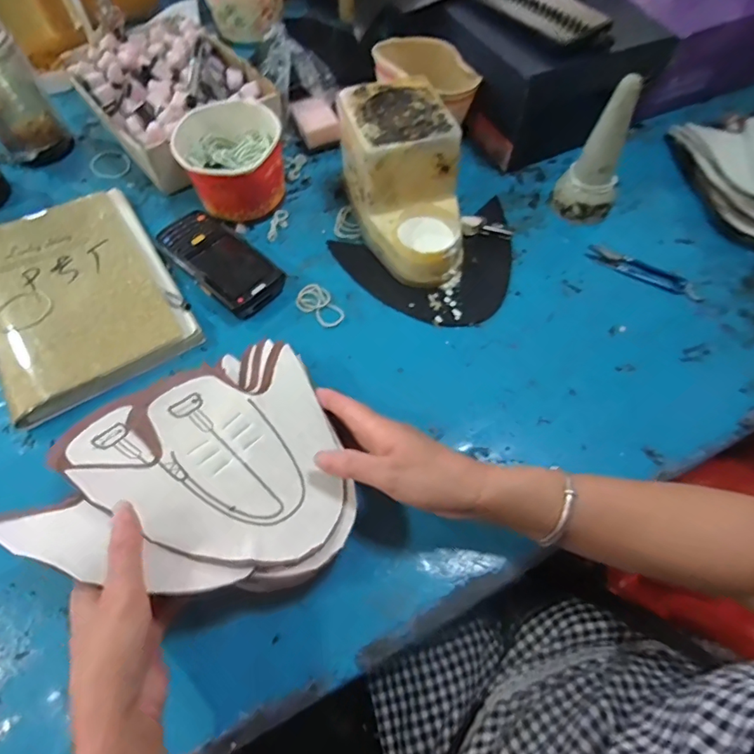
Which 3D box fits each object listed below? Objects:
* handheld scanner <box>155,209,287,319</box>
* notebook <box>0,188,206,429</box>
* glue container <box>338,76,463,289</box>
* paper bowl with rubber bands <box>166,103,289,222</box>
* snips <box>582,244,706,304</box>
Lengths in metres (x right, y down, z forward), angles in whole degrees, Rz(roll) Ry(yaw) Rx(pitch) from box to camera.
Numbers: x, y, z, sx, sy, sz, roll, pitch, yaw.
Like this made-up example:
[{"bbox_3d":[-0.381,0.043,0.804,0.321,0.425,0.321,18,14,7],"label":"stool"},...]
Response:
[{"bbox_3d":[-0.163,-0.117,0.520,0.144,0.031,0.069,39,68,19],"label":"handheld scanner"},{"bbox_3d":[-0.303,-0.086,0.504,0.170,0.033,0.240,-30,65,-16],"label":"notebook"},{"bbox_3d":[0.032,-0.200,0.519,0.106,0.116,0.190,-16,62,-9],"label":"glue container"},{"bbox_3d":[-0.159,-0.241,0.554,0.107,0.075,0.136,-13,62,-7],"label":"paper bowl with rubber bands"},{"bbox_3d":[0.287,-0.113,0.532,0.121,0.005,0.025,28,65,15],"label":"snips"}]

